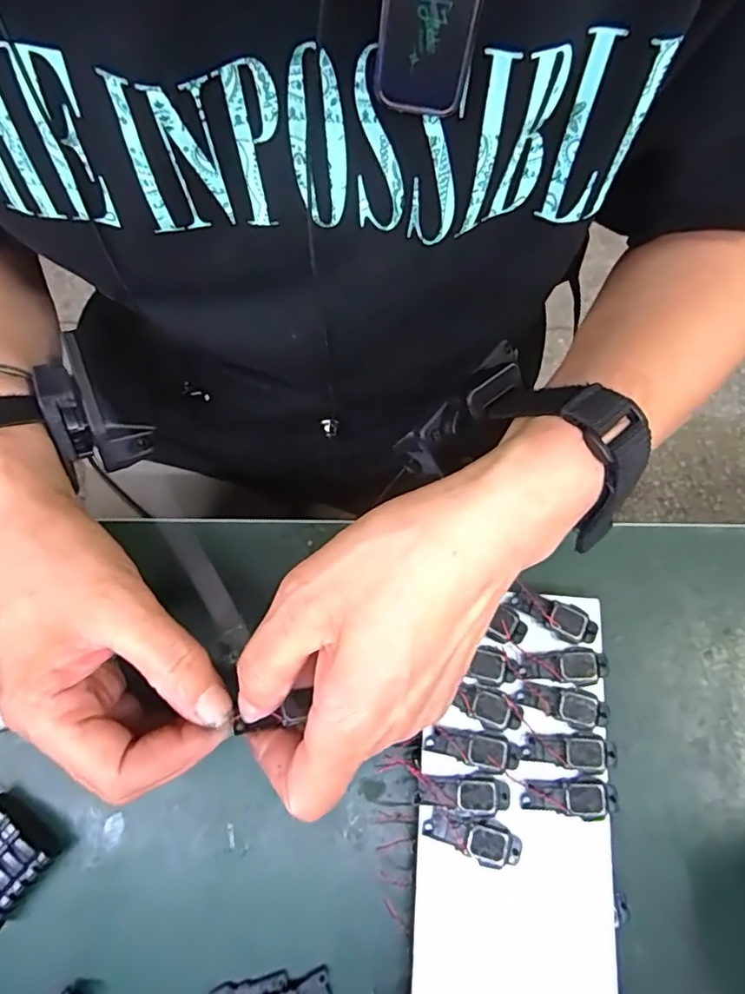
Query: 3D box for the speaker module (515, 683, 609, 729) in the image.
[{"bbox_3d":[0.084,0.091,0.251,0.037,0.004,0.014,15,76,3],"label":"speaker module"}]

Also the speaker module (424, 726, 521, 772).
[{"bbox_3d":[0.043,0.109,0.245,0.039,0.004,0.014,12,75,2],"label":"speaker module"}]

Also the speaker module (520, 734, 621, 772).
[{"bbox_3d":[0.086,0.109,0.245,0.040,0.004,0.014,11,75,1],"label":"speaker module"}]

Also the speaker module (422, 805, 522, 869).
[{"bbox_3d":[0.042,0.141,0.237,0.040,0.004,0.016,21,76,4],"label":"speaker module"}]

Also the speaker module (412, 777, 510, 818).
[{"bbox_3d":[0.038,0.126,0.240,0.039,0.004,0.015,6,75,0],"label":"speaker module"}]

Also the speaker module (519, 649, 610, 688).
[{"bbox_3d":[0.086,0.077,0.255,0.039,0.004,0.016,-3,76,-2],"label":"speaker module"}]

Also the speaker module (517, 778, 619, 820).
[{"bbox_3d":[0.084,0.127,0.241,0.039,0.004,0.015,6,75,0],"label":"speaker module"}]

